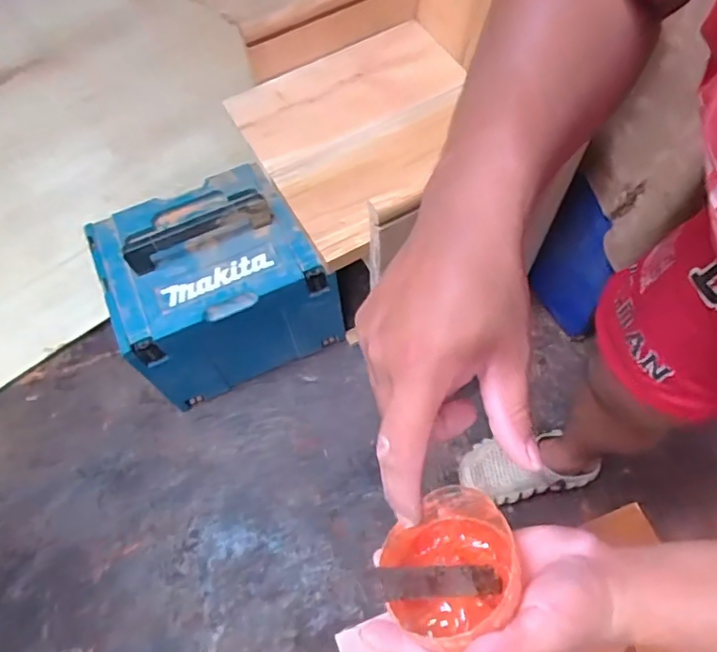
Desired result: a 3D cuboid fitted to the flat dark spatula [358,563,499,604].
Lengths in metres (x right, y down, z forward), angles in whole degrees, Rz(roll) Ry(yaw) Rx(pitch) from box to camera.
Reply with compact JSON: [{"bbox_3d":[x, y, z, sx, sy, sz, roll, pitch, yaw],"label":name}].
[{"bbox_3d":[0.046,0.150,0.324,0.096,0.005,0.019,10,44,-28],"label":"flat dark spatula"}]

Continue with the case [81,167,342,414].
[{"bbox_3d":[-0.283,-0.083,1.153,0.393,0.381,0.299,-23,66,-10],"label":"case"}]

